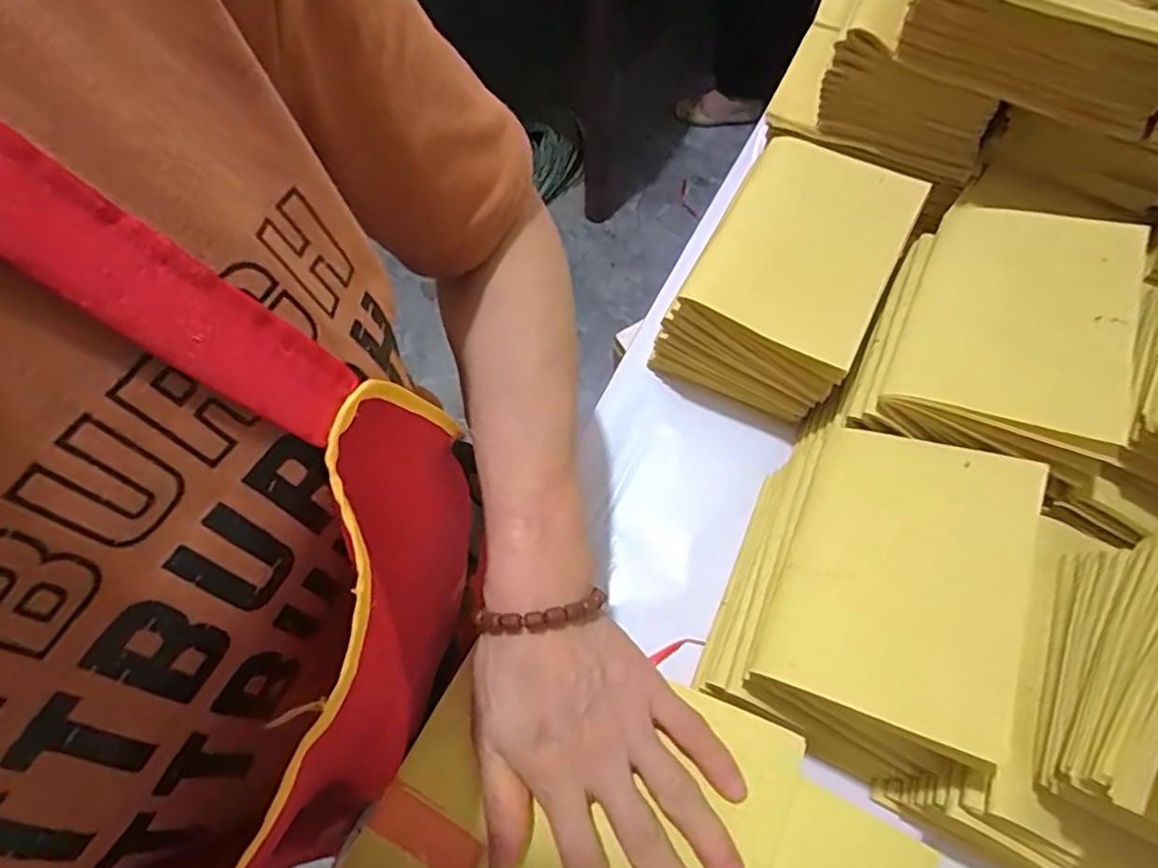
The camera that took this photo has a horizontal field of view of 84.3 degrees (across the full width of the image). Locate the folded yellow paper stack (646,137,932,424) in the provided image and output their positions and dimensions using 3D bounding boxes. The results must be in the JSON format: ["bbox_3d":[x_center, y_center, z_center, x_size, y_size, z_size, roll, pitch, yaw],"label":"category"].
[{"bbox_3d":[0.149,-0.108,0.463,0.117,0.096,0.164,28,70,14],"label":"folded yellow paper stack"}]

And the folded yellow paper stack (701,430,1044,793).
[{"bbox_3d":[0.158,0.085,0.358,0.125,0.092,0.177,21,68,11],"label":"folded yellow paper stack"}]

